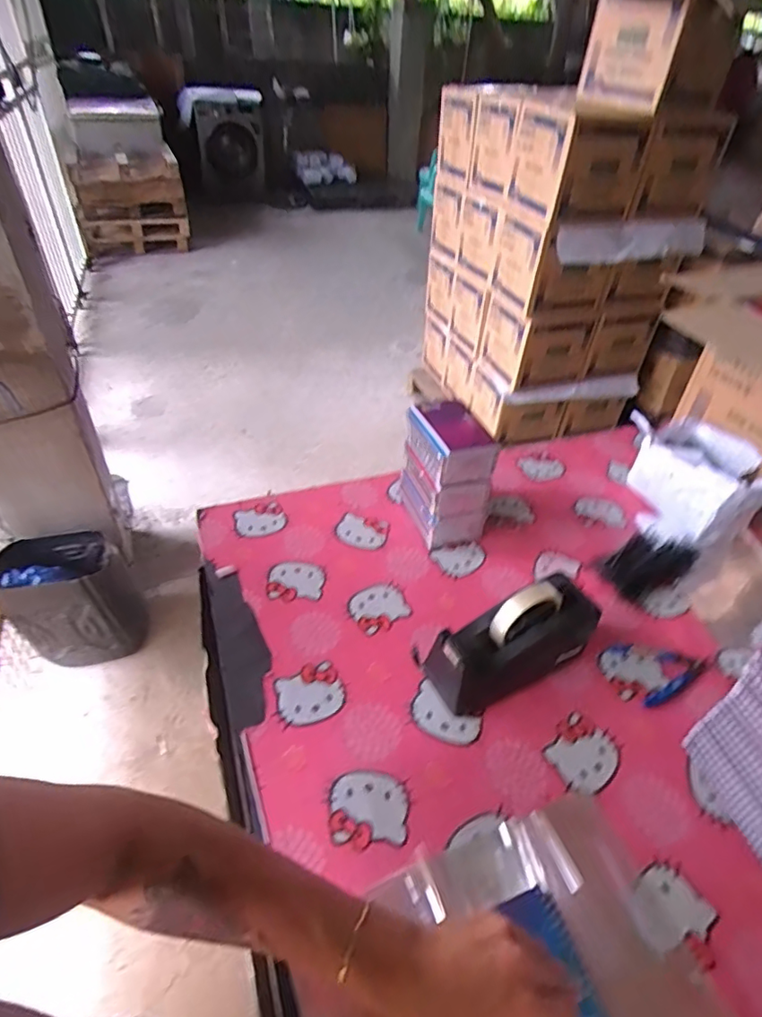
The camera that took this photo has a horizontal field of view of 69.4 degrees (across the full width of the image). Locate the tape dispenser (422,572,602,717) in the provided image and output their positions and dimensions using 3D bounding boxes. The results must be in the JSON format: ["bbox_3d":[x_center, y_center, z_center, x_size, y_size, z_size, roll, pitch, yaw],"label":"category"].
[{"bbox_3d":[0.156,0.154,0.647,0.216,0.117,0.085,-20,47,-24],"label":"tape dispenser"}]

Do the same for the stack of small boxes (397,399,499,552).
[{"bbox_3d":[0.095,-0.055,0.838,0.102,0.171,0.151,-8,43,-13],"label":"stack of small boxes"}]

